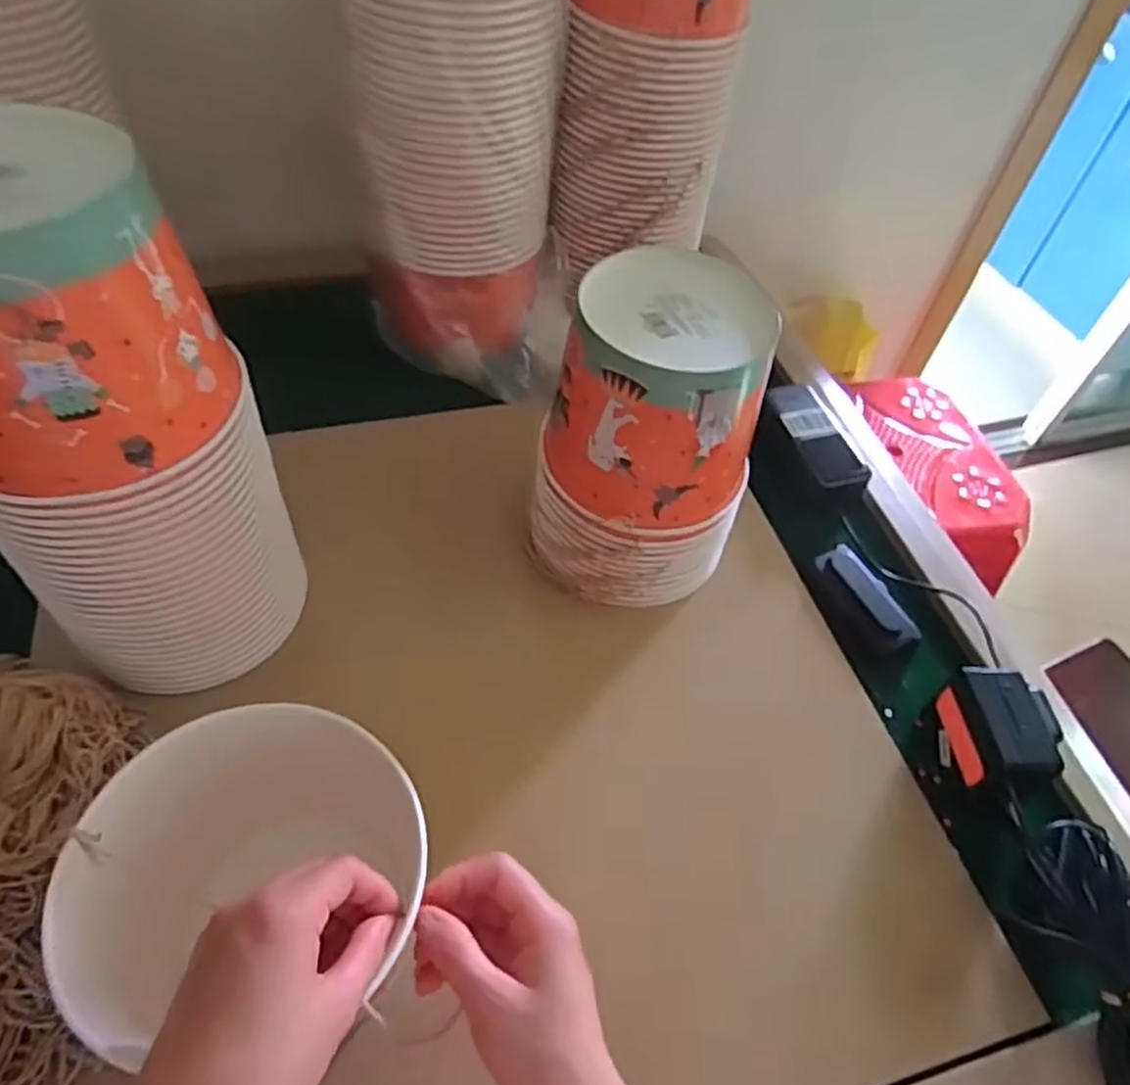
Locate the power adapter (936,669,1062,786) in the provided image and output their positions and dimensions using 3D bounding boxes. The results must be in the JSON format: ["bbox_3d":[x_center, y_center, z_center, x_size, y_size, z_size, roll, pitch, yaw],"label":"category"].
[{"bbox_3d":[0.303,0.139,0.535,0.061,0.072,0.079,-3,52,-9],"label":"power adapter"}]

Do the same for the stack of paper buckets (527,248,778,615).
[{"bbox_3d":[0.064,-0.071,0.560,0.142,0.216,0.137,16,52,7],"label":"stack of paper buckets"}]

